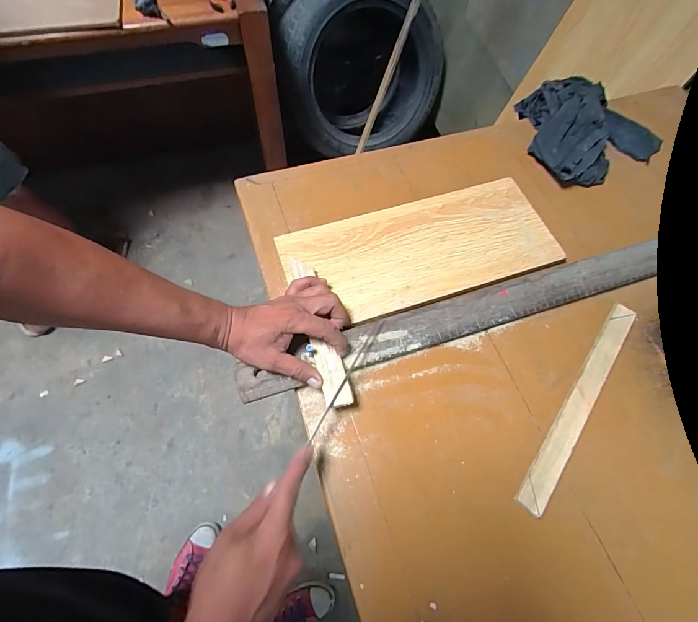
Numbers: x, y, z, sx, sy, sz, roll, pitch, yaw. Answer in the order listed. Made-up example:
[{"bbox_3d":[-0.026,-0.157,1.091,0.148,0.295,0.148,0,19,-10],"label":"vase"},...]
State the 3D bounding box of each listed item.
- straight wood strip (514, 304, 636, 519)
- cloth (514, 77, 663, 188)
[{"bbox_3d":[0.269,0.101,0.445,0.028,0.010,0.286,35,68,16],"label":"straight wood strip"},{"bbox_3d":[0.412,-0.308,0.646,0.222,0.057,0.237,1,63,0],"label":"cloth"}]

